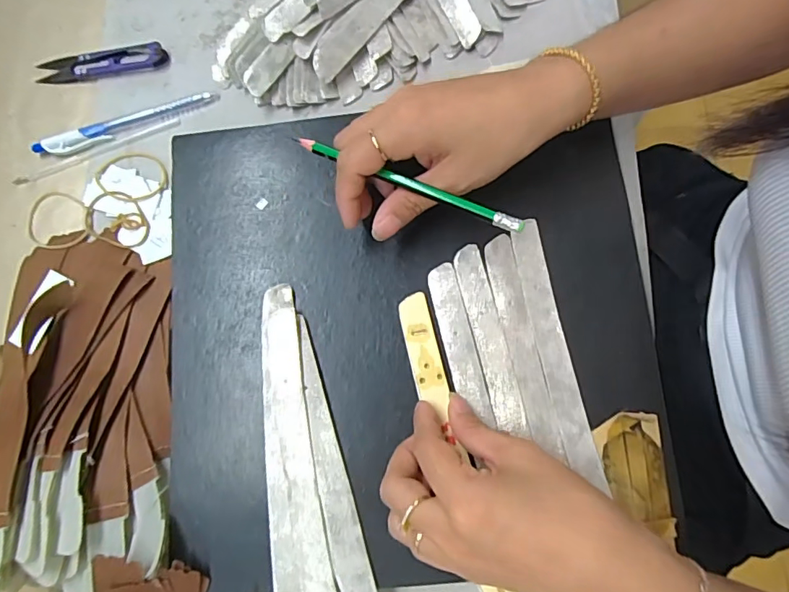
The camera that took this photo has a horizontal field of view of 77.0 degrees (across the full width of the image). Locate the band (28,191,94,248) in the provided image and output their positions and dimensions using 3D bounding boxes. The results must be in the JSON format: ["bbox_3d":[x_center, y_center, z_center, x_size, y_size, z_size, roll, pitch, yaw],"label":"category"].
[{"bbox_3d":[-0.242,-0.055,0.356,0.049,0.007,0.045,1,79,1],"label":"band"}]

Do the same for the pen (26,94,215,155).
[{"bbox_3d":[-0.200,-0.128,0.368,0.132,0.007,0.016,-19,79,-3],"label":"pen"}]

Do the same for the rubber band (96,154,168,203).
[{"bbox_3d":[-0.192,-0.087,0.361,0.049,0.004,0.039,0,79,1],"label":"rubber band"}]

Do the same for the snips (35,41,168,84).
[{"bbox_3d":[-0.224,-0.179,0.378,0.099,0.010,0.020,-7,79,-1],"label":"snips"}]

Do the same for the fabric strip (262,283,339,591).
[{"bbox_3d":[-0.060,0.097,0.298,0.036,0.011,0.209,-7,79,-1],"label":"fabric strip"}]

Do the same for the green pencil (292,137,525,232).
[{"bbox_3d":[0.004,-0.065,0.282,0.144,0.006,0.007,25,80,14],"label":"green pencil"}]

